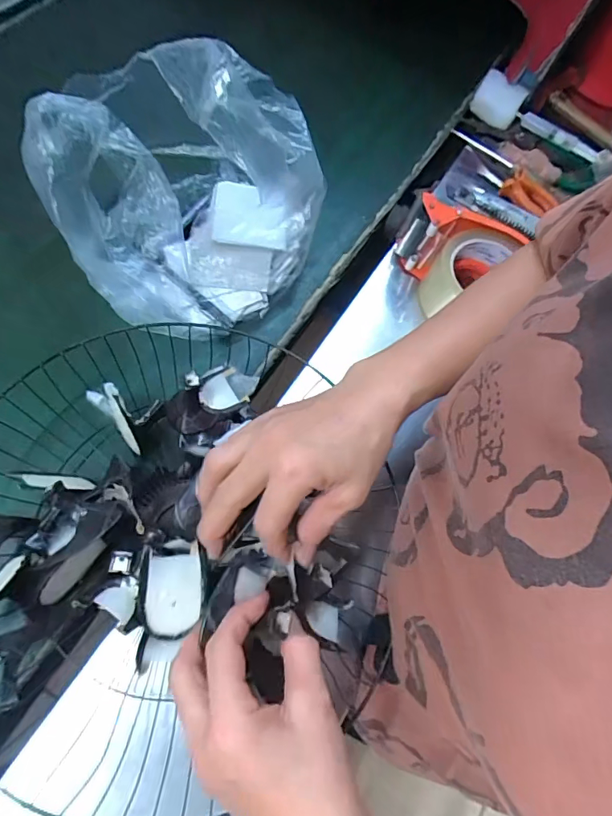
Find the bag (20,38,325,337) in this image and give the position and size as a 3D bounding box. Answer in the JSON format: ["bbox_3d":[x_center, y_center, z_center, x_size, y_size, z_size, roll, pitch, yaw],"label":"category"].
[{"bbox_3d":[-0.117,-0.209,0.427,0.214,0.161,0.215,22,67,-1],"label":"bag"}]

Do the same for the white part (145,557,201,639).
[{"bbox_3d":[-0.097,0.136,0.334,0.038,0.004,0.057,2,90,-11],"label":"white part"}]

